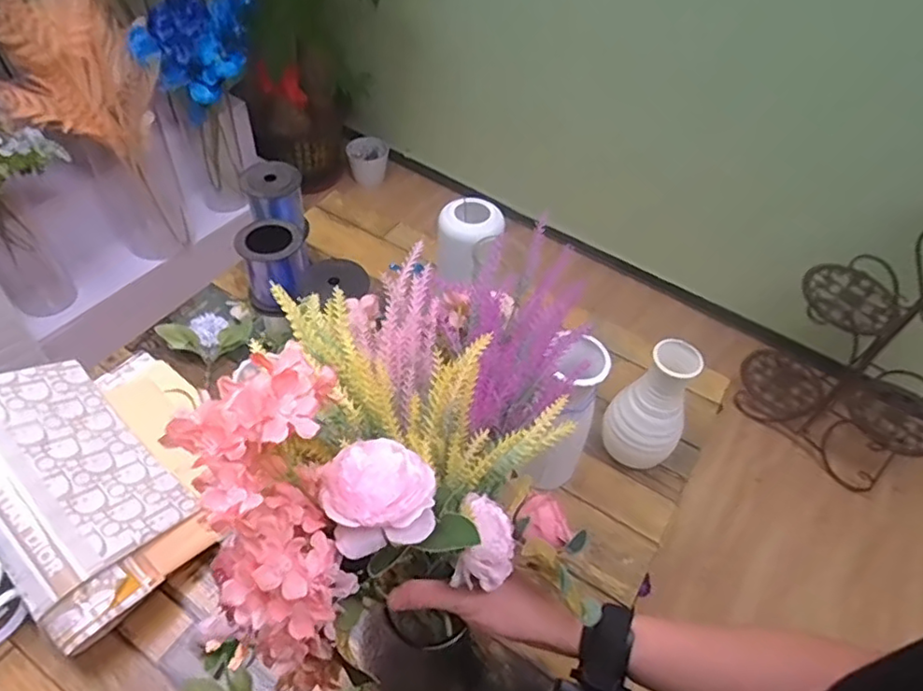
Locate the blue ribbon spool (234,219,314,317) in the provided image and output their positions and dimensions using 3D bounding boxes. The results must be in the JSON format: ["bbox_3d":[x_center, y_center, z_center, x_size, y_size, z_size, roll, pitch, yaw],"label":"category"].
[{"bbox_3d":[-0.262,-0.111,0.873,0.083,0.106,0.080,3,51,-3],"label":"blue ribbon spool"}]

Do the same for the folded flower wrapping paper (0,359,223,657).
[{"bbox_3d":[-0.440,0.156,0.714,0.312,0.049,0.195,46,31,12],"label":"folded flower wrapping paper"}]

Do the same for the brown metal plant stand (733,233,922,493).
[{"bbox_3d":[1.101,-0.058,1.534,0.479,0.763,0.359,38,57,23],"label":"brown metal plant stand"}]

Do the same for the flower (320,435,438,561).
[{"bbox_3d":[-0.047,0.084,0.356,0.062,0.033,0.060,3,51,-3],"label":"flower"}]

